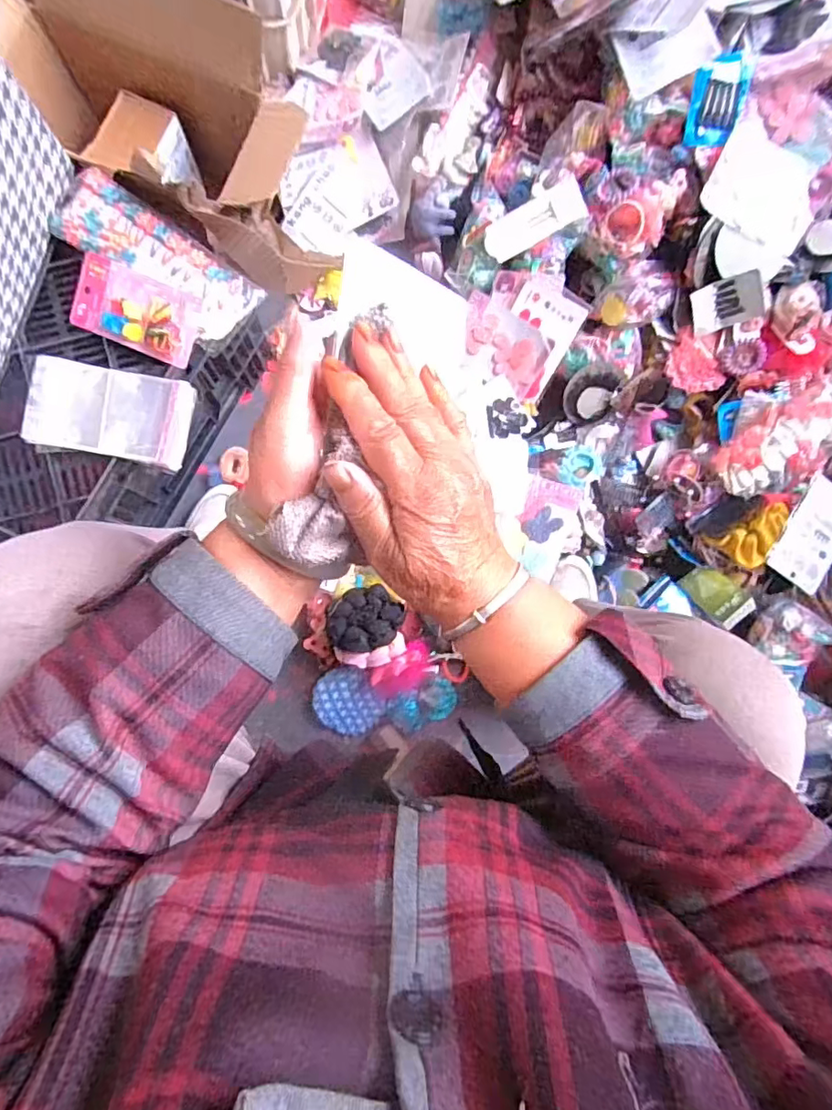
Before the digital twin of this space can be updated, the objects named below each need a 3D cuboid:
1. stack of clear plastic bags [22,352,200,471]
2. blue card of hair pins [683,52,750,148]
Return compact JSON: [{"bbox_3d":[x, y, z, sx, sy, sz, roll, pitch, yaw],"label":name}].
[{"bbox_3d":[-0.334,-0.154,0.602,0.169,0.015,0.096,10,84,-2],"label":"stack of clear plastic bags"},{"bbox_3d":[0.363,-0.547,0.663,0.058,0.017,0.090,6,112,14],"label":"blue card of hair pins"}]

